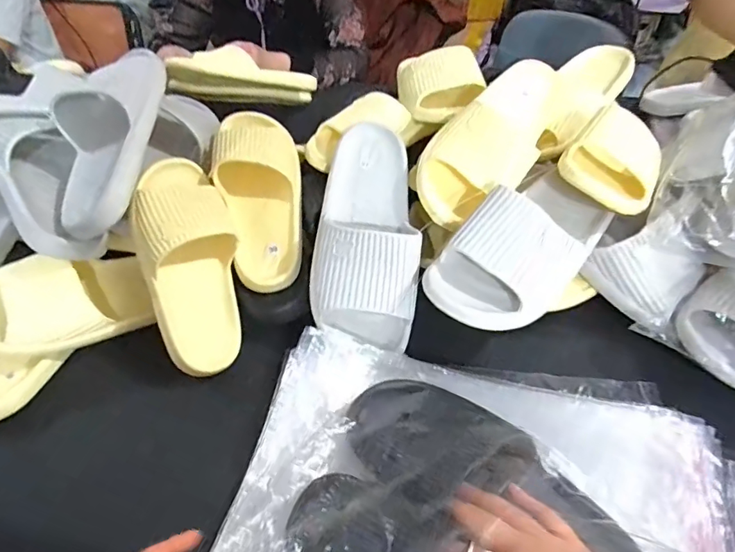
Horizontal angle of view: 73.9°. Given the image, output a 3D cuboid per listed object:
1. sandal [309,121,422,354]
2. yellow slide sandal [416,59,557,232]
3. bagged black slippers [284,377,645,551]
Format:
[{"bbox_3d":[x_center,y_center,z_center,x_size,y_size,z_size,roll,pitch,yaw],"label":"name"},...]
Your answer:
[{"bbox_3d":[-0.001,-0.051,0.535,0.116,0.059,0.253,0,70,5],"label":"sandal"},{"bbox_3d":[0.148,-0.162,0.552,0.102,0.065,0.253,29,69,28],"label":"yellow slide sandal"},{"bbox_3d":[0.062,0.176,0.344,0.241,0.070,0.200,25,52,26],"label":"bagged black slippers"}]

